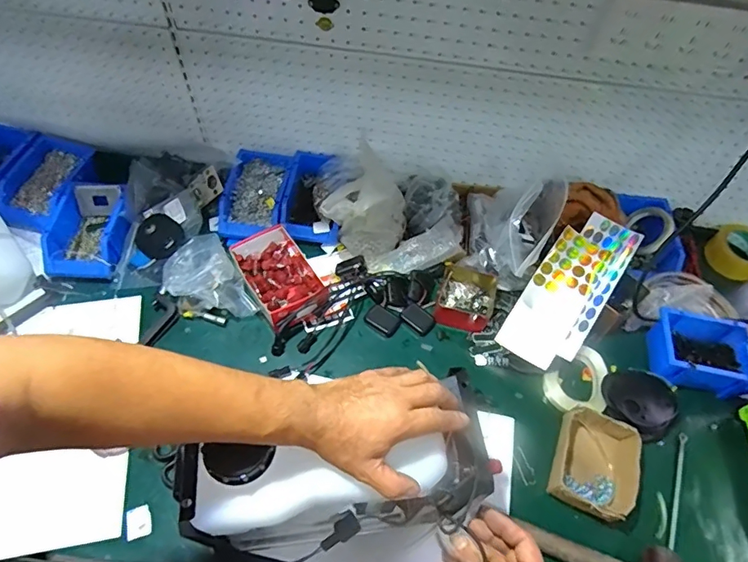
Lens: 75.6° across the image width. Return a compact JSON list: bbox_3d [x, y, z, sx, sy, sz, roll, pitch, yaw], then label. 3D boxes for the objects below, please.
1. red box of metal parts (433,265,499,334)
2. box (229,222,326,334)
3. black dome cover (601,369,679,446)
[{"bbox_3d":[0.170,0.030,0.899,0.102,0.036,0.121,16,57,6],"label":"red box of metal parts"},{"bbox_3d":[-0.171,-0.010,0.877,0.123,0.053,0.191,-27,62,-20],"label":"box"},{"bbox_3d":[0.432,0.197,0.790,0.109,0.032,0.110,41,63,21],"label":"black dome cover"}]

